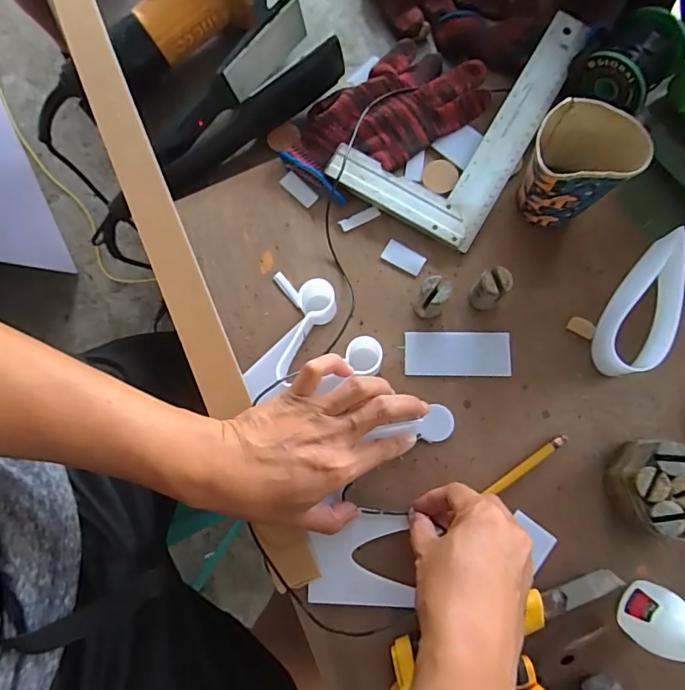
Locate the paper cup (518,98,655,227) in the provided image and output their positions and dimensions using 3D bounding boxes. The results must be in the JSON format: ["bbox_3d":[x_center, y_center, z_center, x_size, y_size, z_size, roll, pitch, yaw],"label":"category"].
[{"bbox_3d":[0.194,-0.145,0.404,0.080,0.092,0.067,18,81,6],"label":"paper cup"}]

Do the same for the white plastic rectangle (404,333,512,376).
[{"bbox_3d":[0.103,0.008,0.427,0.093,0.004,0.039,-1,80,5],"label":"white plastic rectangle"}]

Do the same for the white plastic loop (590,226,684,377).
[{"bbox_3d":[0.257,-0.038,0.408,0.044,0.050,0.133,23,82,6],"label":"white plastic loop"}]

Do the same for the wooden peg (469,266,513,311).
[{"bbox_3d":[0.126,-0.046,0.410,0.022,0.055,0.024,-1,80,5],"label":"wooden peg"}]

